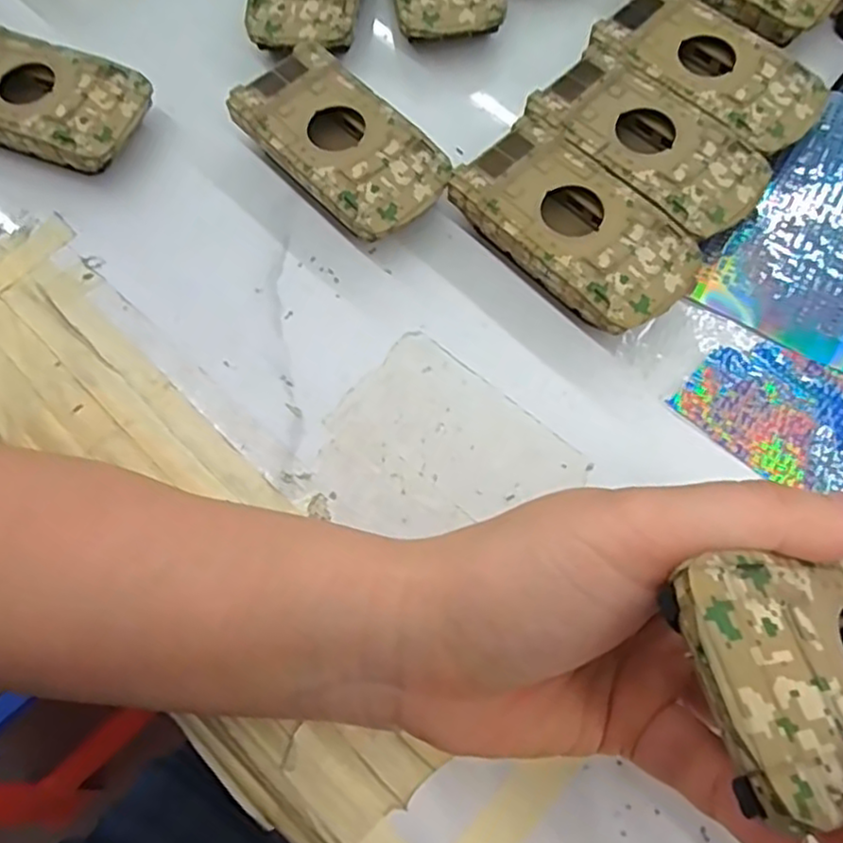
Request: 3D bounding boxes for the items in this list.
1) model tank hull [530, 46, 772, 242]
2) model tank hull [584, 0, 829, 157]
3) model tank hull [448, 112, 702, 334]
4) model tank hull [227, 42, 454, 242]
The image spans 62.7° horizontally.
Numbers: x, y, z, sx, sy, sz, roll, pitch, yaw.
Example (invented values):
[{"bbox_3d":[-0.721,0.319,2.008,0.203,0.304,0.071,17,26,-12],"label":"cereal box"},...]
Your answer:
[{"bbox_3d":[0.094,-0.113,0.291,0.095,0.020,0.050,41,76,16],"label":"model tank hull"},{"bbox_3d":[0.124,-0.150,0.303,0.096,0.019,0.056,38,75,15],"label":"model tank hull"},{"bbox_3d":[0.061,-0.075,0.279,0.052,0.025,0.095,-41,73,-12],"label":"model tank hull"},{"bbox_3d":[-0.033,-0.115,0.299,0.052,0.026,0.094,-41,73,-12],"label":"model tank hull"}]

